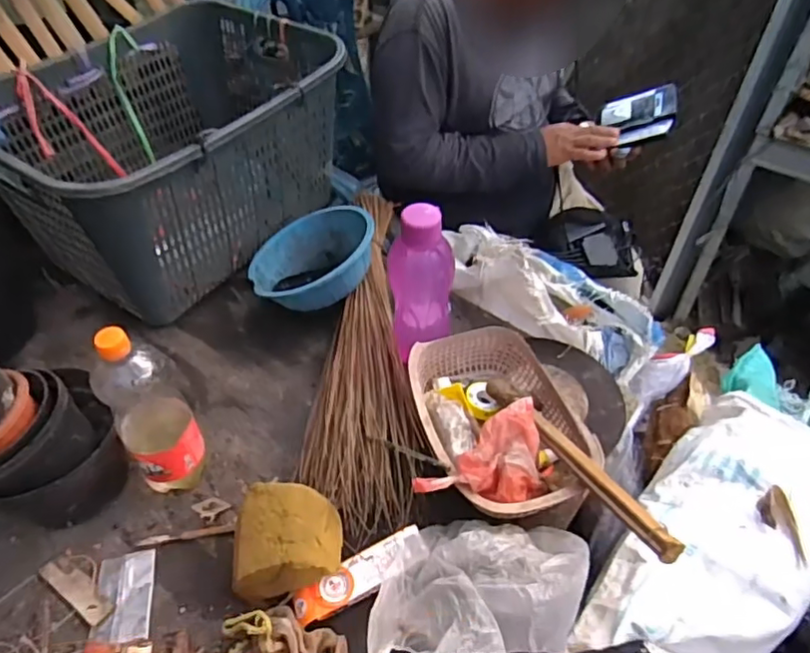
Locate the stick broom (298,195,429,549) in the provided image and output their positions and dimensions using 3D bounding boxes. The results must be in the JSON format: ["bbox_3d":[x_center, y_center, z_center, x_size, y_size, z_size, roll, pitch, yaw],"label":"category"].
[{"bbox_3d":[-0.052,0.010,0.920,0.151,0.055,0.657,5,46,-3],"label":"stick broom"}]

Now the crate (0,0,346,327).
[{"bbox_3d":[-0.408,-0.311,1.028,0.428,0.295,0.540,30,50,21],"label":"crate"}]

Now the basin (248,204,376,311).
[{"bbox_3d":[-0.144,-0.106,1.009,0.220,0.083,0.206,-17,42,16],"label":"basin"}]

